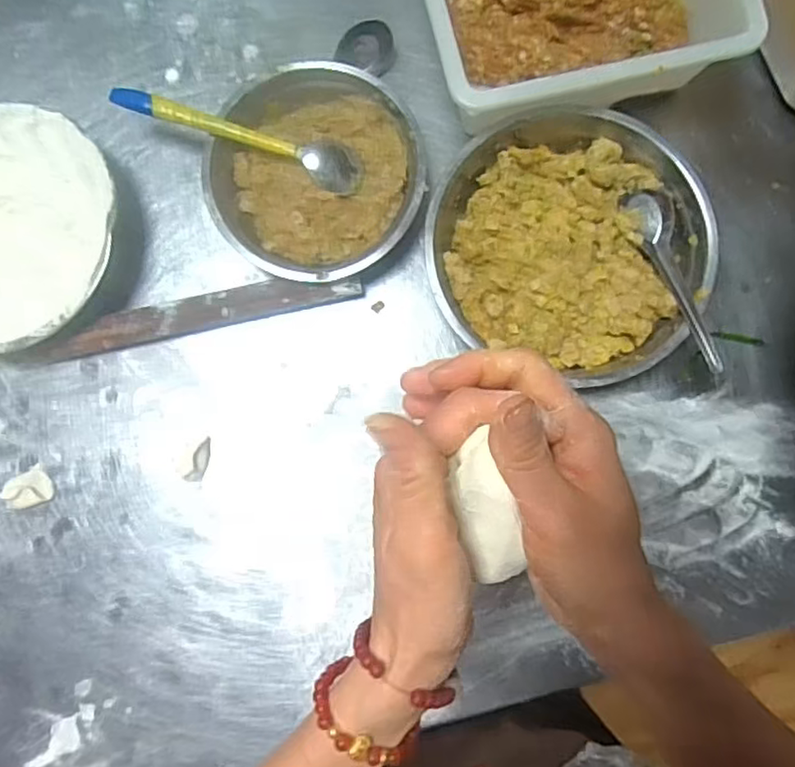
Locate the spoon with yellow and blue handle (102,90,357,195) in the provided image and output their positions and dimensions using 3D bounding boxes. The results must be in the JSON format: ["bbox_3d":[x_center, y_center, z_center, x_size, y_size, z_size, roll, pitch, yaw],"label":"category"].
[{"bbox_3d":[-0.126,-0.207,0.509,0.202,0.031,0.038,19,86,2],"label":"spoon with yellow and blue handle"}]

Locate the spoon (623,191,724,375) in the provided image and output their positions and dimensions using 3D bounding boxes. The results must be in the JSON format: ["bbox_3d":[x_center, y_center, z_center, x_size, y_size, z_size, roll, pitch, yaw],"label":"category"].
[{"bbox_3d":[0.219,-0.082,0.480,0.022,0.026,0.152,-21,84,-2],"label":"spoon"}]

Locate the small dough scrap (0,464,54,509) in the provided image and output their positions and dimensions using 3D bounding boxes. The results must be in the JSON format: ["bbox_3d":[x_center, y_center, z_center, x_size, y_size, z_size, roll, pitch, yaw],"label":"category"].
[{"bbox_3d":[-0.310,0.090,0.519,0.036,0.015,0.031,-37,86,-2],"label":"small dough scrap"}]

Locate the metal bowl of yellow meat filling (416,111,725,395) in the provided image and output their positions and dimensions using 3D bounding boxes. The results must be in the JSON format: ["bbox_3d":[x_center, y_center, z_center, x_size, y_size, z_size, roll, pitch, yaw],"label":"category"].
[{"bbox_3d":[0.138,-0.115,0.512,0.216,0.059,0.202,0,85,1],"label":"metal bowl of yellow meat filling"}]

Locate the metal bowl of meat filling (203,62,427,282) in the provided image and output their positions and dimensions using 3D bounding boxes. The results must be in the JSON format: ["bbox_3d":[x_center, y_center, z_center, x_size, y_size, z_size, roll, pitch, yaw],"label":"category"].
[{"bbox_3d":[-0.067,-0.173,0.525,0.170,0.046,0.172,0,85,1],"label":"metal bowl of meat filling"}]

